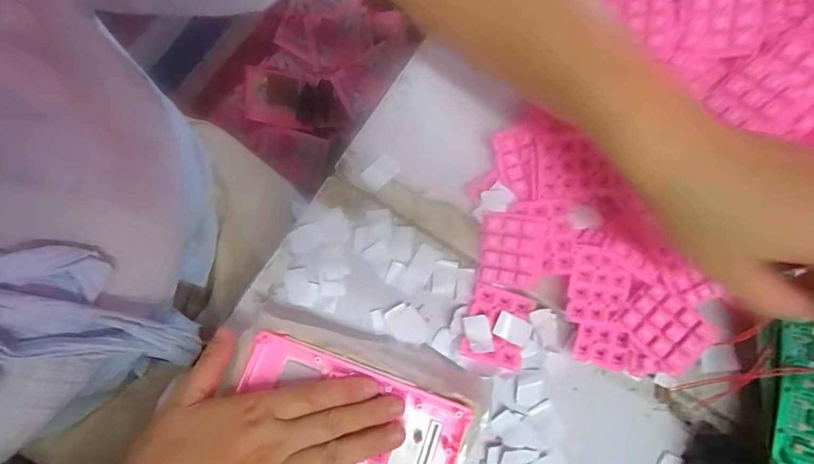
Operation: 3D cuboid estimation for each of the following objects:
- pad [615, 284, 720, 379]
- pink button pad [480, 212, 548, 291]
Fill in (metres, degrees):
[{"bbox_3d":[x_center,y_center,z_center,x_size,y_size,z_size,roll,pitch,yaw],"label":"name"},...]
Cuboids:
[{"bbox_3d":[0.196,0.072,0.318,0.047,0.008,0.056,-44,67,-2],"label":"pad"},{"bbox_3d":[0.084,0.015,0.340,0.050,0.005,0.057,9,91,22],"label":"pink button pad"}]

